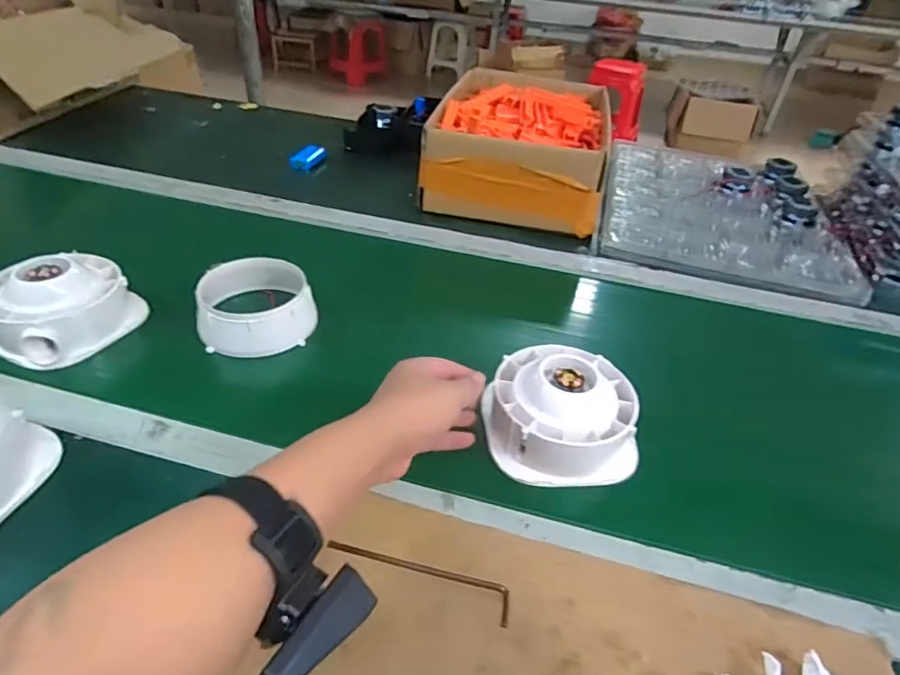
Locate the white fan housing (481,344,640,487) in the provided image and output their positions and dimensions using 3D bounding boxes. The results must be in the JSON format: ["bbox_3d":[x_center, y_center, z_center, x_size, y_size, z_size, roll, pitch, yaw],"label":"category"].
[{"bbox_3d":[0.103,0.058,0.503,0.133,0.057,0.137,-1,40,-7],"label":"white fan housing"}]

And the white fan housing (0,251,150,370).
[{"bbox_3d":[-0.412,-0.038,0.576,0.102,0.074,0.132,25,43,22],"label":"white fan housing"}]

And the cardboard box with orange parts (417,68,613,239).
[{"bbox_3d":[0.118,-0.321,0.903,0.259,0.120,0.347,11,40,7],"label":"cardboard box with orange parts"}]

